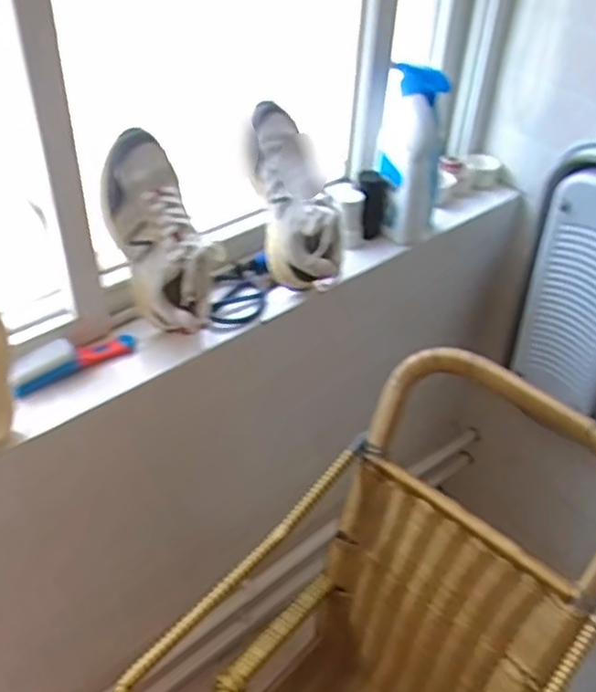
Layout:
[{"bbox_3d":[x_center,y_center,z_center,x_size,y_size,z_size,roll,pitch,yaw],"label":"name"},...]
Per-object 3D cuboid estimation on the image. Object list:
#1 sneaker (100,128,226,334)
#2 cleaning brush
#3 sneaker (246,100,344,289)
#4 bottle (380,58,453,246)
[{"bbox_3d":[-0.162,-0.131,0.852,0.095,0.231,0.094,-24,13,-27],"label":"sneaker"},{"bbox_3d":[-0.264,0.011,0.852,0.156,0.035,0.035,-31,52,-32],"label":"cleaning brush"},{"bbox_3d":[-0.006,-0.199,0.950,0.089,0.091,0.240,-15,90,-20],"label":"sneaker"},{"bbox_3d":[0.176,-0.294,1.109,0.097,0.266,0.084,1,6,-3],"label":"bottle"}]

